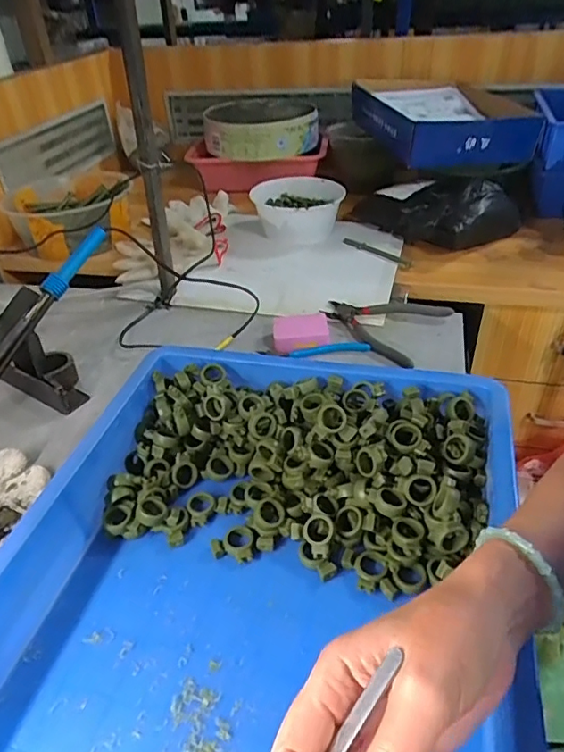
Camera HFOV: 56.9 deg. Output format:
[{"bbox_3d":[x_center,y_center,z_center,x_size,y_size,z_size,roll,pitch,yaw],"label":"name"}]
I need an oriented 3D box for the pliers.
[{"bbox_3d":[0.135,-0.077,0.736,0.166,0.019,0.147,22,44,30],"label":"pliers"}]

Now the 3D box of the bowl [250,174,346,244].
[{"bbox_3d":[0.027,-0.311,0.985,0.158,0.071,0.185,6,38,12],"label":"bowl"}]

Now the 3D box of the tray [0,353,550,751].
[{"bbox_3d":[-0.037,0.188,0.361,0.361,0.079,0.557,7,39,13],"label":"tray"}]

